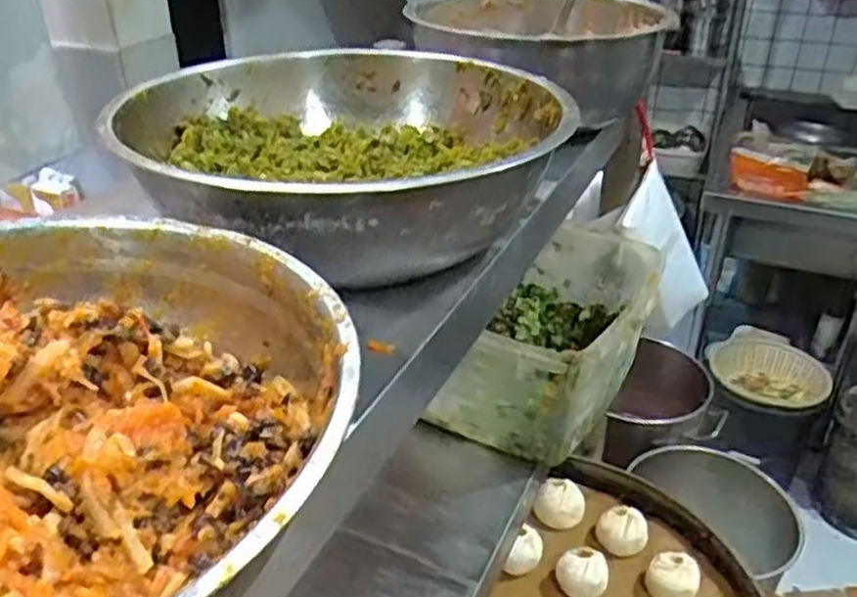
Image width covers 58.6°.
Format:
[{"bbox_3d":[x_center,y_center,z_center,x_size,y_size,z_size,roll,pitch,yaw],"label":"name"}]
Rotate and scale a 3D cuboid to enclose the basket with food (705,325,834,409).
[{"bbox_3d":[0.804,0.164,1.818,0.262,0.089,0.218,12,32,20],"label":"basket with food"}]

